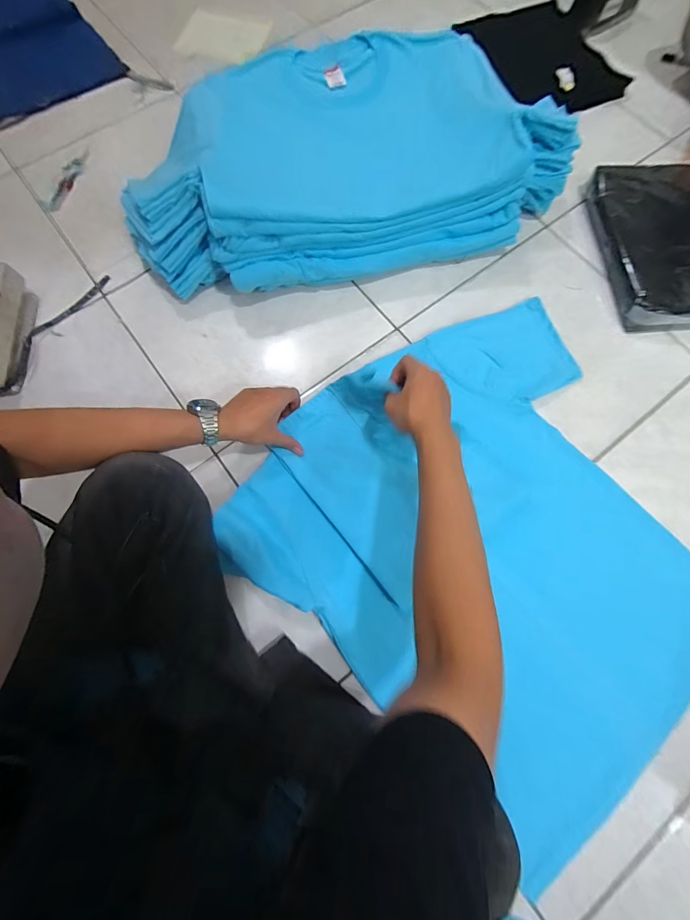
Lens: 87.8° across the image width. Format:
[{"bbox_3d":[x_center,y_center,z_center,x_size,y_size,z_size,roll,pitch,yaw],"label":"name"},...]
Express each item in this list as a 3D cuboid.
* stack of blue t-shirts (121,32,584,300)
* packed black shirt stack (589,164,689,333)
[{"bbox_3d":[-0.003,-0.532,0.664,0.784,0.171,0.349,-11,75,-4],"label":"stack of blue t-shirts"},{"bbox_3d":[0.647,-0.420,0.690,0.279,0.049,0.351,-5,75,-2],"label":"packed black shirt stack"}]

